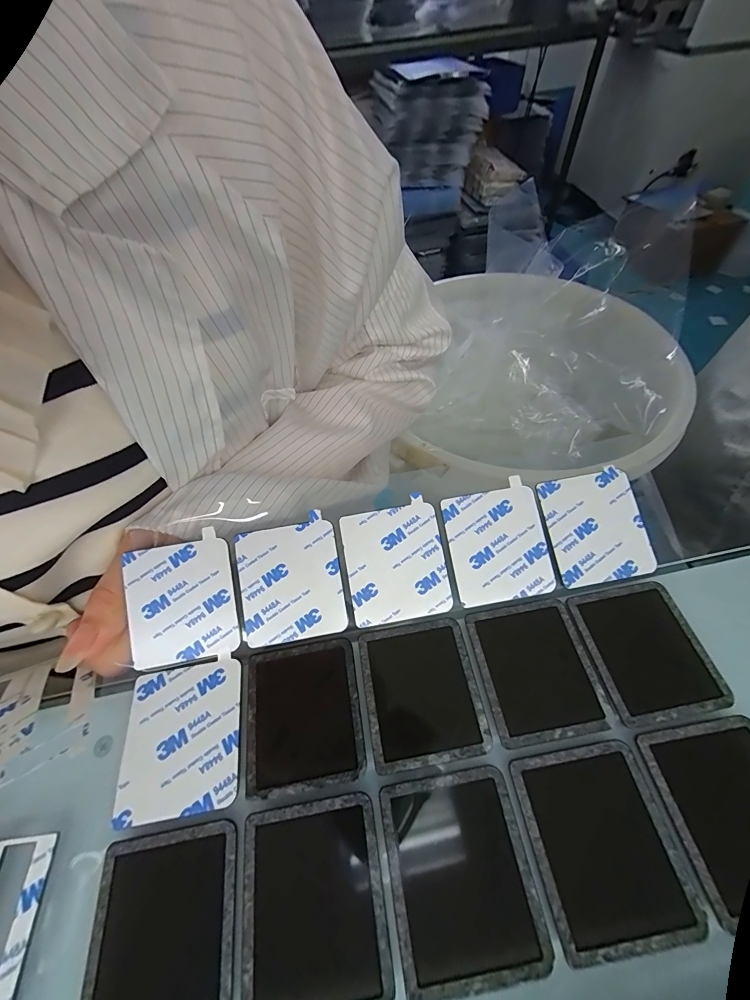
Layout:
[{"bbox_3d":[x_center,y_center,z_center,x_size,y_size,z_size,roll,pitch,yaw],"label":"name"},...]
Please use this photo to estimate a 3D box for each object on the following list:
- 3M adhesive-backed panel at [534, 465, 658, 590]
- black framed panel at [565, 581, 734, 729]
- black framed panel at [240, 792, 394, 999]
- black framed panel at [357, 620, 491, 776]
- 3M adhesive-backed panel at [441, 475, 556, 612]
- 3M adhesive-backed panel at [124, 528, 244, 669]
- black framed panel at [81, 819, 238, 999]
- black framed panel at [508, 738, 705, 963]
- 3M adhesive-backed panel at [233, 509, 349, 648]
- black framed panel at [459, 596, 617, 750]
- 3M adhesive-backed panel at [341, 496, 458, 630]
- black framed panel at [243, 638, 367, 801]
[{"bbox_3d":[0.114,0.014,0.187,0.050,0.004,0.056,-14,79,-2],"label":"3M adhesive-backed panel"},{"bbox_3d":[0.123,0.068,0.165,0.050,0.006,0.055,-10,57,-3],"label":"black framed panel"},{"bbox_3d":[-0.022,0.142,0.128,0.048,0.004,0.055,-10,57,-2],"label":"black framed panel"},{"bbox_3d":[0.020,0.085,0.162,0.049,0.004,0.054,-10,57,-2],"label":"black framed panel"},{"bbox_3d":[0.062,0.023,0.184,0.051,0.004,0.056,-12,82,-2],"label":"3M adhesive-backed panel"},{"bbox_3d":[-0.093,0.050,0.175,0.048,0.004,0.056,-10,85,-7],"label":"3M adhesive-backed panel"},{"bbox_3d":[-0.073,0.151,0.125,0.048,0.004,0.056,-10,57,-2],"label":"black framed panel"},{"bbox_3d":[0.082,0.123,0.132,0.049,0.004,0.054,-10,57,-3],"label":"black framed panel"},{"bbox_3d":[-0.042,0.040,0.179,0.051,0.004,0.055,-11,83,-3],"label":"3M adhesive-backed panel"},{"bbox_3d":[0.073,0.076,0.163,0.051,0.004,0.055,-10,57,-2],"label":"black framed panel"},{"bbox_3d":[0.011,0.032,0.182,0.050,0.004,0.056,-12,83,-3],"label":"3M adhesive-backed panel"},{"bbox_3d":[-0.032,0.095,0.162,0.049,0.009,0.054,-10,57,-2],"label":"black framed panel"}]

